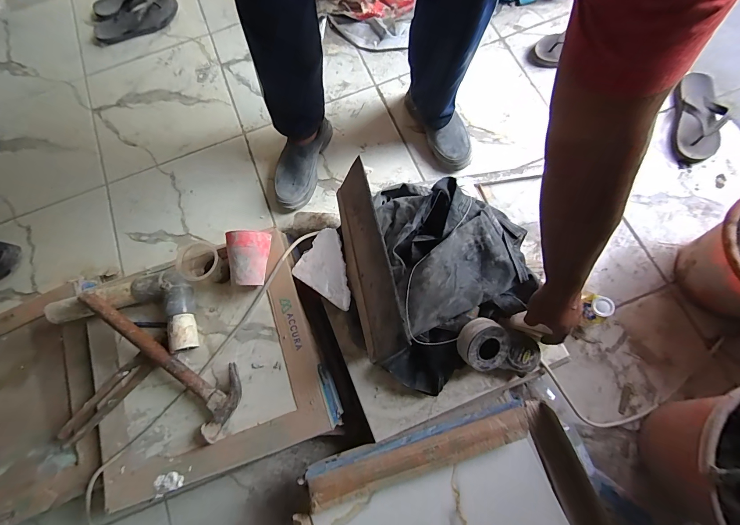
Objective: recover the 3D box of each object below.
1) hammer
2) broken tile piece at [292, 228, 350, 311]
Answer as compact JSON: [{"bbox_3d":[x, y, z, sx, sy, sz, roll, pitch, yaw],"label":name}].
[{"bbox_3d":[-0.348,0.149,0.583,0.329,0.062,0.103,42,81,14],"label":"hammer"},{"bbox_3d":[-0.070,0.005,0.626,0.145,0.012,0.117,29,76,30],"label":"broken tile piece"}]

